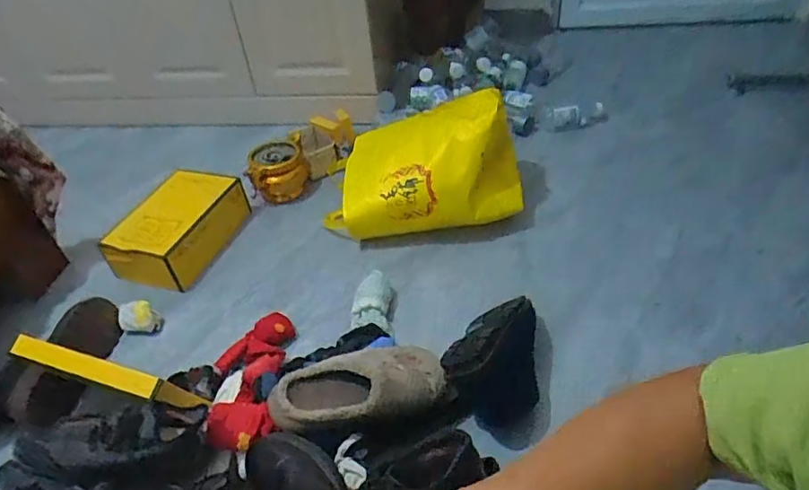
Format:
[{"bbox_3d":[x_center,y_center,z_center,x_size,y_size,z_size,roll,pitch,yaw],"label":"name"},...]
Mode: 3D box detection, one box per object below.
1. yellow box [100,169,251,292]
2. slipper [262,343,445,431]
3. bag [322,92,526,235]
[{"bbox_3d":[-0.503,-0.048,1.238,0.208,0.112,0.288,11,44,18],"label":"yellow box"},{"bbox_3d":[-0.070,0.211,0.820,0.258,0.060,0.130,-13,42,-8],"label":"slipper"},{"bbox_3d":[0.025,-0.213,1.195,0.420,0.247,0.295,-7,42,-1],"label":"bag"}]

